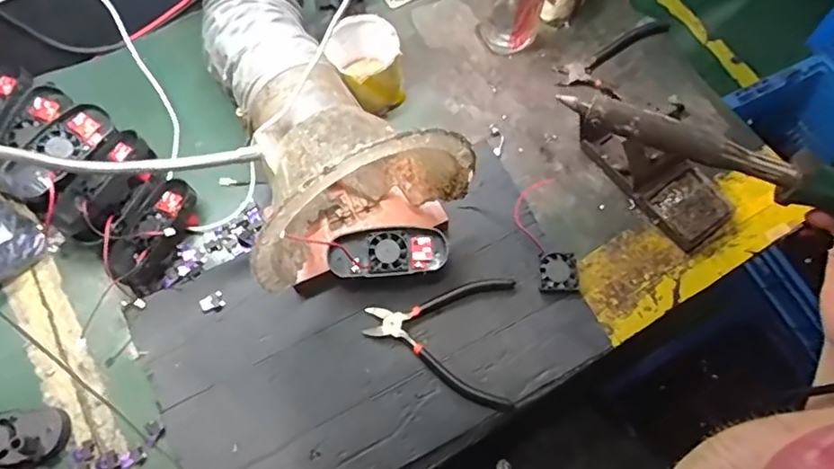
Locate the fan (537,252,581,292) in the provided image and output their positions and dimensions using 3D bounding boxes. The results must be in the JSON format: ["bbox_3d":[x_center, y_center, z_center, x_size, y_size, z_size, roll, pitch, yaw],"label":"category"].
[{"bbox_3d":[0.144,0.039,0.579,0.040,0.010,0.041,2,68,0],"label":"fan"}]

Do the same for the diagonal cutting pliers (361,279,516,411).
[{"bbox_3d":[0.021,0.100,0.554,0.141,0.012,0.125,4,68,1],"label":"diagonal cutting pliers"}]

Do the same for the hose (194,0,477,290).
[{"bbox_3d":[-0.104,-0.177,0.564,0.200,0.192,0.409,-18,69,-7],"label":"hose"}]

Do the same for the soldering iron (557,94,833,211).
[{"bbox_3d":[0.195,-0.043,0.334,0.219,0.022,0.020,23,69,12],"label":"soldering iron"}]

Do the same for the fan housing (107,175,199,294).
[{"bbox_3d":[-0.265,-0.002,0.576,0.063,0.045,0.111,29,70,10],"label":"fan housing"}]

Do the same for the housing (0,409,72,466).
[{"bbox_3d":[-0.370,0.183,0.504,0.102,0.027,0.050,-12,68,-6],"label":"housing"}]

